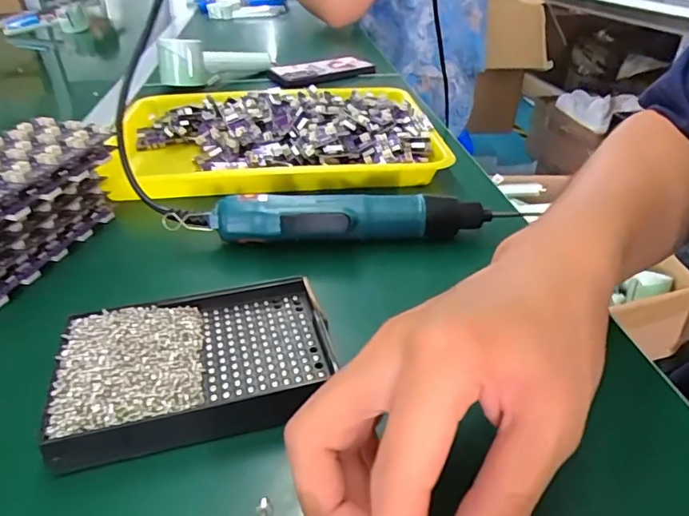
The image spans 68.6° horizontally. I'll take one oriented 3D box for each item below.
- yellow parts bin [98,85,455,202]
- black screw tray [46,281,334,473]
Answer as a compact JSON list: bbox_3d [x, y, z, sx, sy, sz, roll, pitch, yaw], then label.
[{"bbox_3d":[-0.075,-0.133,0.532,0.317,0.050,0.255,-7,34,-10],"label":"yellow parts bin"},{"bbox_3d":[-0.077,0.054,0.269,0.134,0.022,0.093,-9,35,-13],"label":"black screw tray"}]

